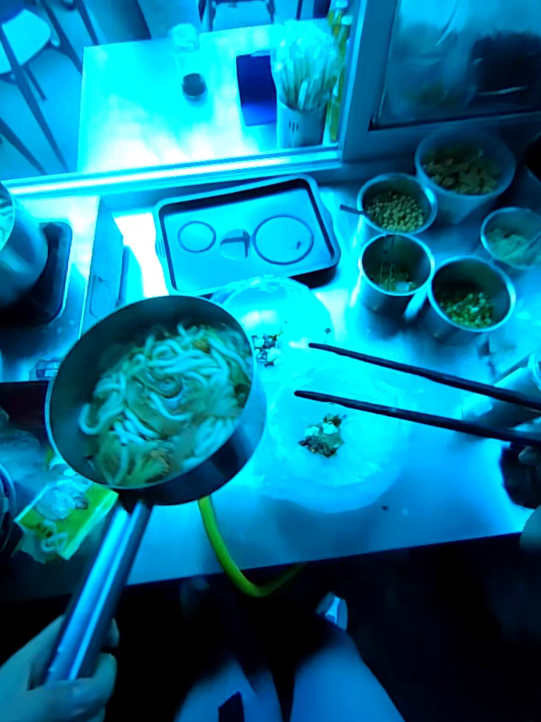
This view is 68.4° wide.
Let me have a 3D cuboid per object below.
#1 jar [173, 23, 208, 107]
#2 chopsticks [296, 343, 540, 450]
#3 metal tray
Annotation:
[{"bbox_3d":[-0.194,-0.717,0.976,0.075,0.155,0.064,-18,69,-5],"label":"jar"},{"bbox_3d":[0.138,0.029,0.253,0.279,0.012,0.047,12,66,40],"label":"chopsticks"},{"bbox_3d":[-0.049,-0.244,0.755,0.317,0.040,0.238,-13,69,-3],"label":"metal tray"}]

